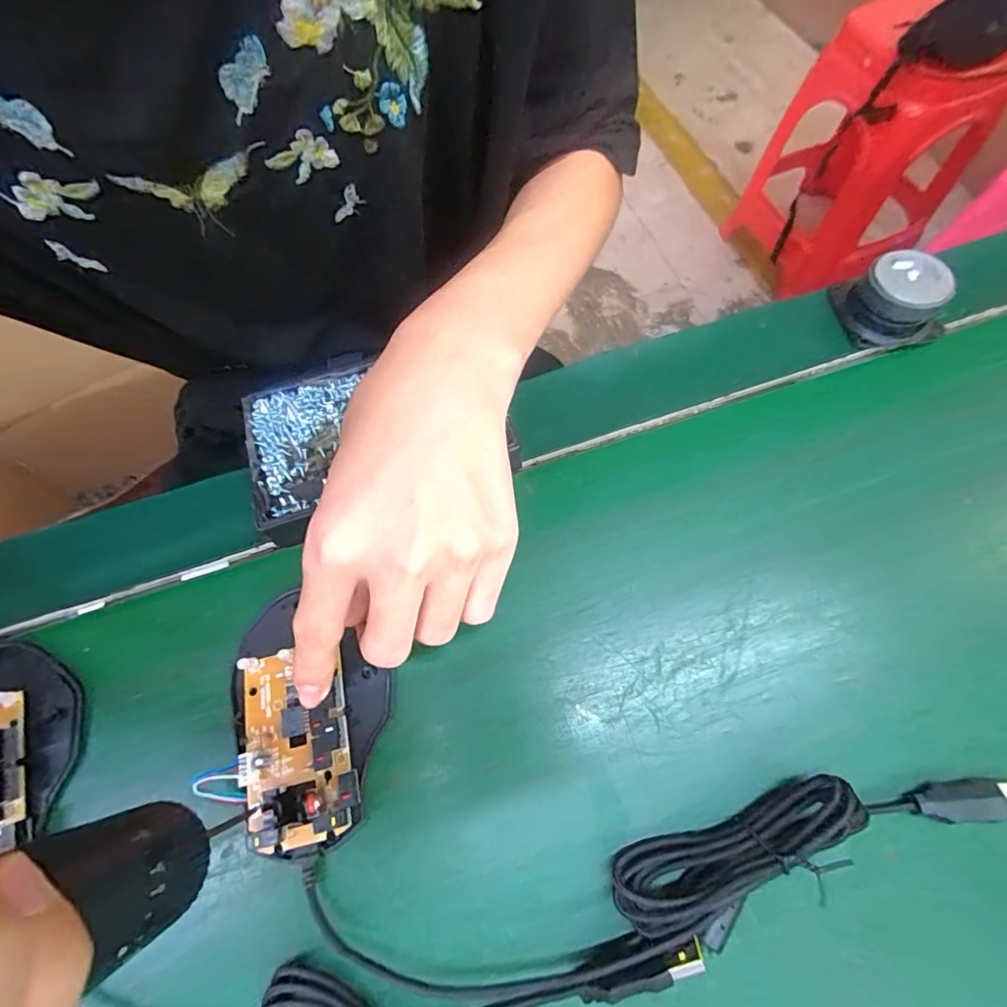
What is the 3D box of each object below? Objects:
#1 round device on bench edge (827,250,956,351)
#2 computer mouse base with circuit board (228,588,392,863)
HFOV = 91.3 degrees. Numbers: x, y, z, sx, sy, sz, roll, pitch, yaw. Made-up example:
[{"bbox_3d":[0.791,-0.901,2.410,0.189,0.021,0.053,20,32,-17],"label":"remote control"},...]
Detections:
[{"bbox_3d":[0.225,-0.118,0.283,0.047,0.032,0.045,-1,65,3],"label":"round device on bench edge"},{"bbox_3d":[-0.090,0.092,0.225,0.067,0.015,0.110,-23,66,-8],"label":"computer mouse base with circuit board"}]

